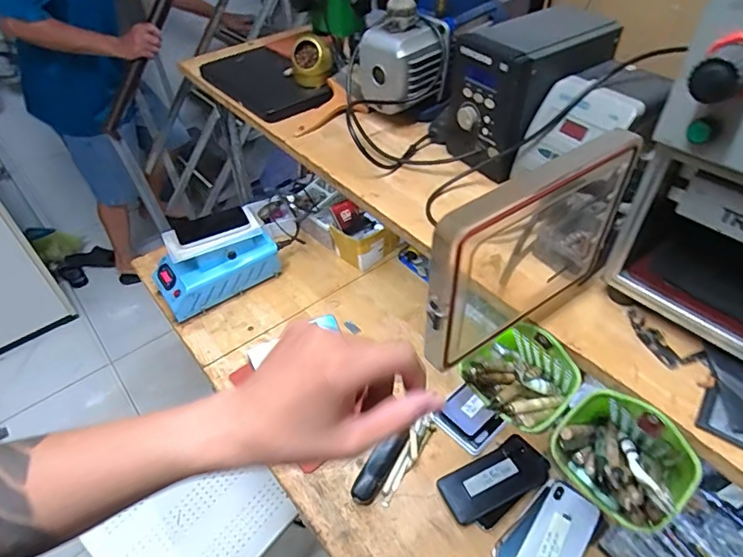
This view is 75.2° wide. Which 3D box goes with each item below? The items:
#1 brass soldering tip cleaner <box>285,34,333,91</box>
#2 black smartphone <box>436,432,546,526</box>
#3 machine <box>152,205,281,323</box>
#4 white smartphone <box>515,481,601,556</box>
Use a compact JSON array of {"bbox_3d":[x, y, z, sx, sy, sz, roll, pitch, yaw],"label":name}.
[{"bbox_3d":[-0.102,-0.368,0.809,0.072,0.066,0.070,-8,46,-5],"label":"brass soldering tip cleaner"},{"bbox_3d":[0.190,0.305,0.739,0.167,0.006,0.081,-23,49,-19],"label":"black smartphone"},{"bbox_3d":[-0.334,-0.043,1.018,0.252,0.153,0.135,-23,49,-19],"label":"machine"},{"bbox_3d":[0.259,0.353,0.662,0.069,0.011,0.138,34,52,22],"label":"white smartphone"}]

